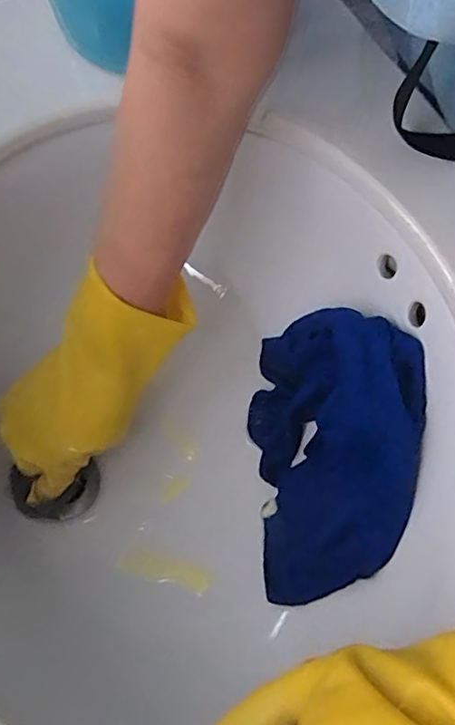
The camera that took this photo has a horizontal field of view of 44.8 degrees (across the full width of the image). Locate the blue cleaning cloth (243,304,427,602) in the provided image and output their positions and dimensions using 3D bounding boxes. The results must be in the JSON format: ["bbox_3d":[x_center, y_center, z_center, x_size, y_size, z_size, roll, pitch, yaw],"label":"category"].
[{"bbox_3d":[0.072,0.063,0.421,0.065,0.142,0.221,10,78,-38],"label":"blue cleaning cloth"}]

